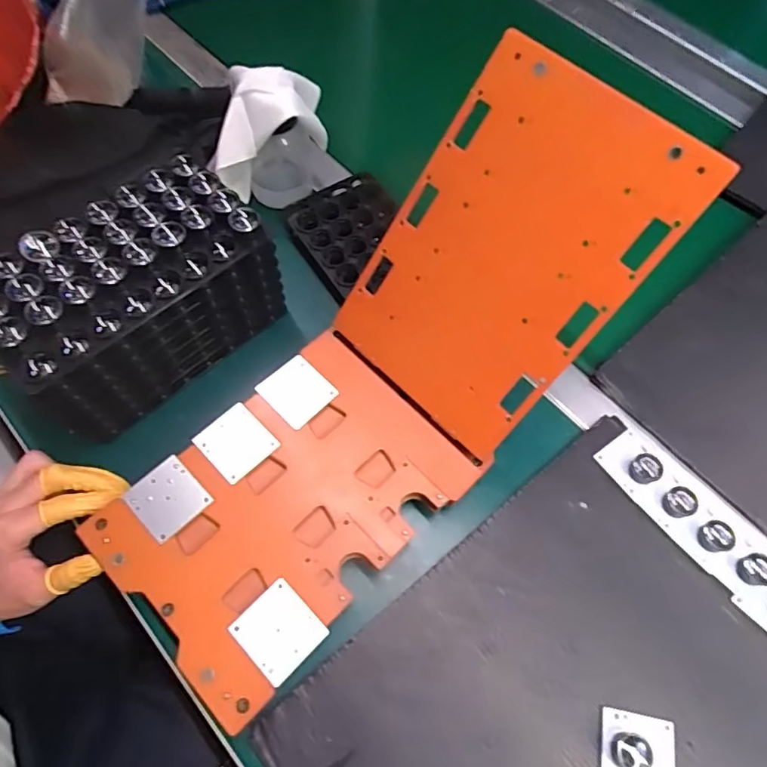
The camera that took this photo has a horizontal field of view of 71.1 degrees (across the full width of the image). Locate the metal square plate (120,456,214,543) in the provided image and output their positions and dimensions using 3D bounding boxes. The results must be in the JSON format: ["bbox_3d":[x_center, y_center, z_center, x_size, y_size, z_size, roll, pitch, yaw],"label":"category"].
[{"bbox_3d":[-0.152,0.081,0.379,0.044,0.005,0.045,-41,73,-20],"label":"metal square plate"}]

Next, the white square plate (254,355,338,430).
[{"bbox_3d":[-0.068,0.006,0.419,0.049,0.005,0.045,42,69,16],"label":"white square plate"}]

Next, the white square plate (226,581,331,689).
[{"bbox_3d":[-0.067,0.159,0.344,0.045,0.004,0.047,-41,73,-20],"label":"white square plate"}]

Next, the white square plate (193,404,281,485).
[{"bbox_3d":[-0.109,0.044,0.398,0.048,0.005,0.045,43,69,16],"label":"white square plate"}]

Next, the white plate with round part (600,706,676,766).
[{"bbox_3d":[0.167,0.238,0.341,0.049,0.022,0.045,12,64,2],"label":"white plate with round part"}]

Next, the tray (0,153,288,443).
[{"bbox_3d":[-0.184,-0.061,0.416,0.193,0.126,0.099,-38,72,-19],"label":"tray"}]

